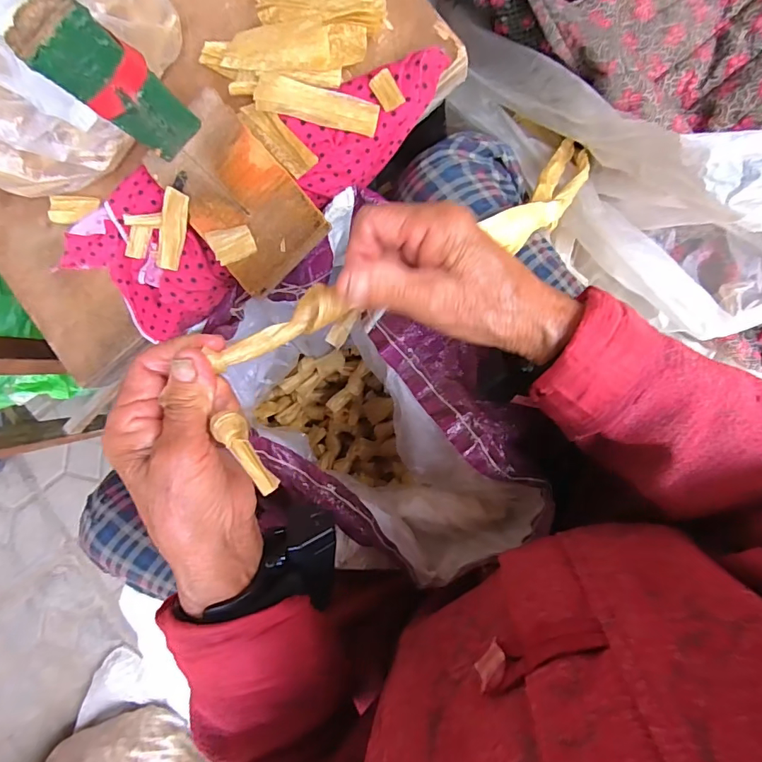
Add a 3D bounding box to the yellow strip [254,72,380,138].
[{"bbox_3d":[-0.046,-0.197,0.328,0.088,0.006,0.023,13,103,-4],"label":"yellow strip"}]

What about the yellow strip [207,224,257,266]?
[{"bbox_3d":[-0.108,-0.100,0.331,0.030,0.007,0.026,-23,90,9],"label":"yellow strip"}]

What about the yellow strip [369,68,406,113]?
[{"bbox_3d":[0.004,-0.204,0.322,0.016,0.004,0.025,-32,104,15],"label":"yellow strip"}]

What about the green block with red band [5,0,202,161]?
[{"bbox_3d":[-0.155,-0.178,0.284,0.039,0.127,0.022,-44,87,8],"label":"green block with red band"}]

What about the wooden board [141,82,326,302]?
[{"bbox_3d":[-0.104,-0.136,0.336,0.076,0.013,0.132,-40,87,9],"label":"wooden board"}]

